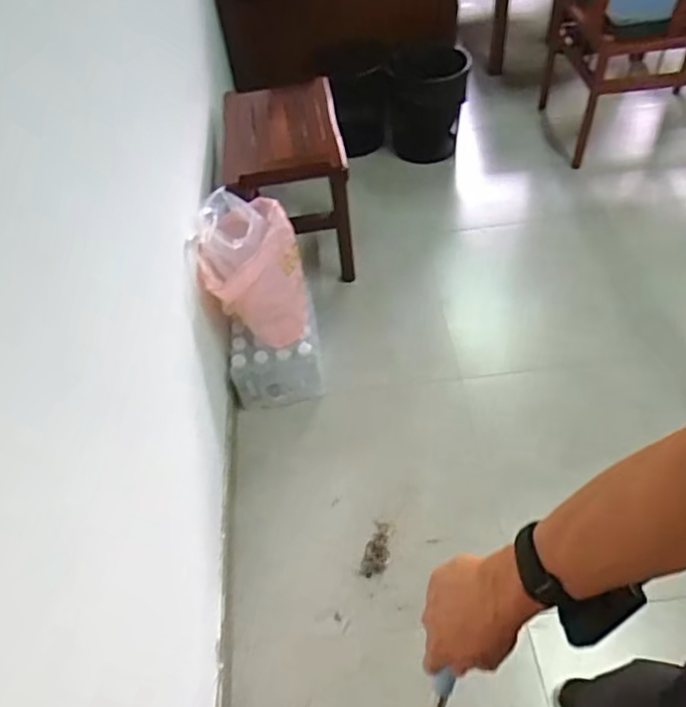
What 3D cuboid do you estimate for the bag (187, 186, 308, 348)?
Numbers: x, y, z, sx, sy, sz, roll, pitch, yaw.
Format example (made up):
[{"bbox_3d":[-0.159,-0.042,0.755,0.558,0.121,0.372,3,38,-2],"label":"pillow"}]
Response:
[{"bbox_3d":[-0.212,-0.201,1.436,0.227,0.292,0.235,-9,49,-3],"label":"bag"}]

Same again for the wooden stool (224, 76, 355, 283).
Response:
[{"bbox_3d":[-0.153,-0.458,1.737,0.321,0.463,0.431,-10,49,-3],"label":"wooden stool"}]

